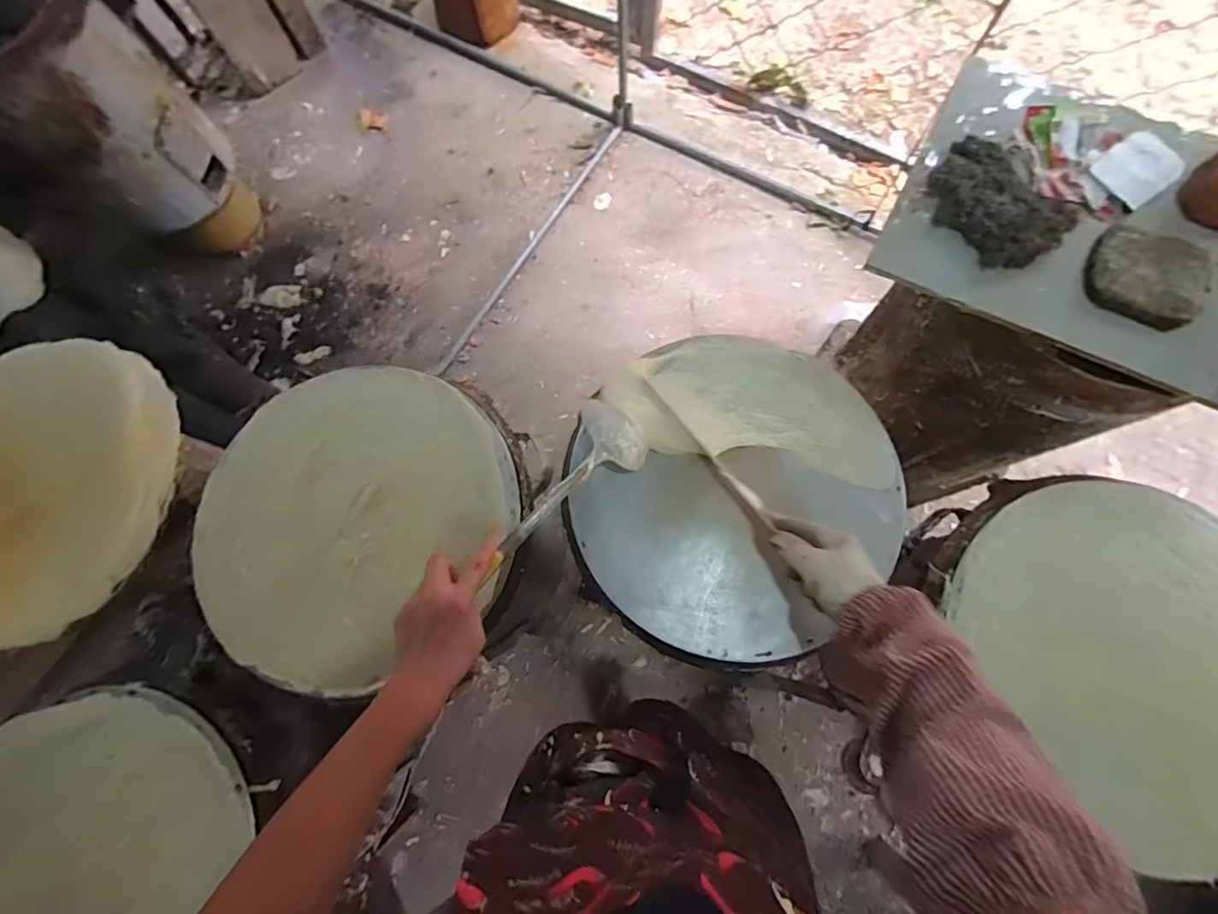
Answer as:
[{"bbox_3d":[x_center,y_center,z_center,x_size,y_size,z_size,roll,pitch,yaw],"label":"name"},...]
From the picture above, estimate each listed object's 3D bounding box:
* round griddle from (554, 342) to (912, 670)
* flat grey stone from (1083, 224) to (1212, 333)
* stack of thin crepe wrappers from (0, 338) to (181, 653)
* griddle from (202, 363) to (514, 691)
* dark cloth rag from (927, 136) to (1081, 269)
[{"bbox_3d":[0.153,0.046,0.638,0.357,0.058,0.369,-1,75,3],"label":"round griddle"},{"bbox_3d":[0.588,-0.198,0.588,0.117,0.028,0.098,27,78,9],"label":"flat grey stone"},{"bbox_3d":[-0.748,0.019,0.691,0.400,0.048,0.386,41,83,16],"label":"stack of thin crepe wrappers"},{"bbox_3d":[-0.309,0.063,0.651,0.373,0.052,0.357,-1,75,3],"label":"griddle"},{"bbox_3d":[0.449,-0.298,0.618,0.130,0.033,0.162,-18,75,-2],"label":"dark cloth rag"}]

